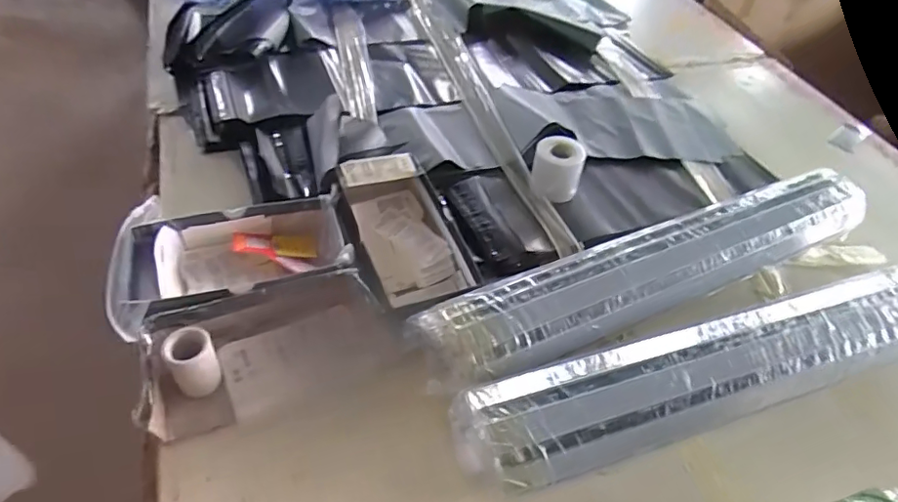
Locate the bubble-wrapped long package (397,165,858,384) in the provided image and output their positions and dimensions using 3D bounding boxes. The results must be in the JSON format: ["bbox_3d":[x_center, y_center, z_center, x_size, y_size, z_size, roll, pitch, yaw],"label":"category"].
[{"bbox_3d":[0.260,0.015,0.626,0.631,0.054,0.094,-18,54,-20],"label":"bubble-wrapped long package"}]

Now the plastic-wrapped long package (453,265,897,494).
[{"bbox_3d":[0.307,0.111,0.558,0.621,0.077,0.103,-11,51,-18],"label":"plastic-wrapped long package"}]

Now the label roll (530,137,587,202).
[{"bbox_3d":[0.149,-0.116,0.745,0.065,0.058,0.061,5,48,-5],"label":"label roll"}]

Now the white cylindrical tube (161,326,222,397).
[{"bbox_3d":[-0.239,0.108,0.514,0.041,0.063,0.042,3,49,-4],"label":"white cylindrical tube"}]

